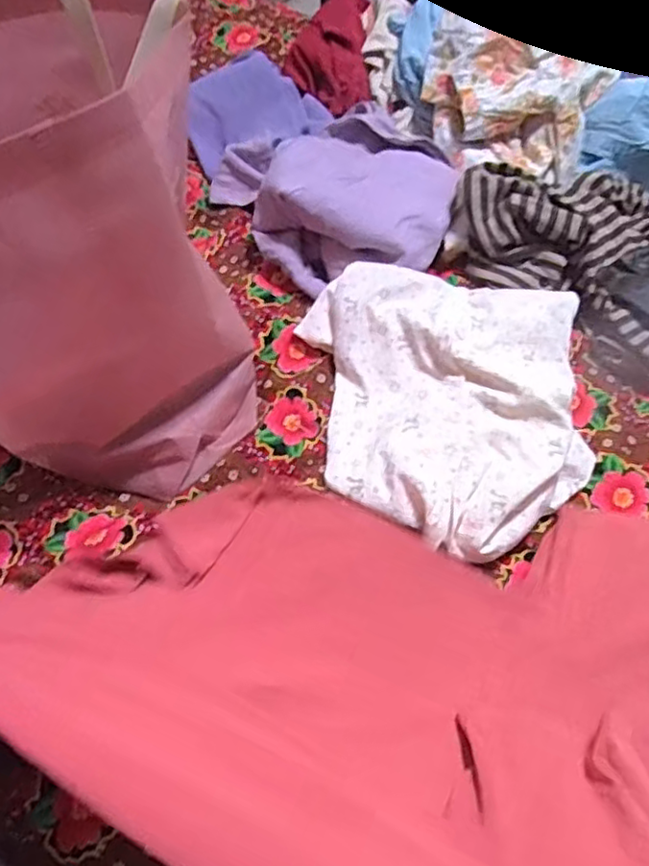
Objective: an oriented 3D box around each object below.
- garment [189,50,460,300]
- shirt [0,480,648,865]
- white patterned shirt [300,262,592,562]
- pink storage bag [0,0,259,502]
[{"bbox_3d":[-0.020,-0.350,0.825,0.245,0.095,0.432,-30,59,-18],"label":"garment"},{"bbox_3d":[0.054,0.142,0.479,0.514,0.178,0.387,17,57,13],"label":"shirt"},{"bbox_3d":[0.127,-0.037,0.660,0.287,0.079,0.314,-1,54,1],"label":"white patterned shirt"},{"bbox_3d":[-0.297,-0.185,0.614,0.448,0.335,0.306,10,55,9],"label":"pink storage bag"}]

